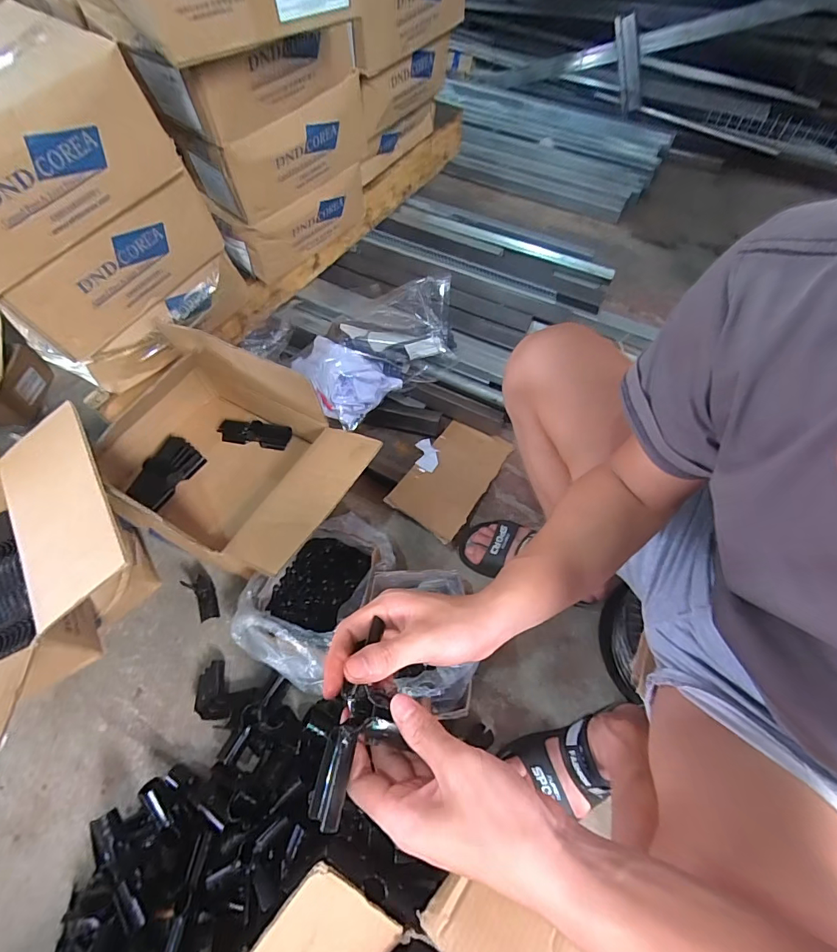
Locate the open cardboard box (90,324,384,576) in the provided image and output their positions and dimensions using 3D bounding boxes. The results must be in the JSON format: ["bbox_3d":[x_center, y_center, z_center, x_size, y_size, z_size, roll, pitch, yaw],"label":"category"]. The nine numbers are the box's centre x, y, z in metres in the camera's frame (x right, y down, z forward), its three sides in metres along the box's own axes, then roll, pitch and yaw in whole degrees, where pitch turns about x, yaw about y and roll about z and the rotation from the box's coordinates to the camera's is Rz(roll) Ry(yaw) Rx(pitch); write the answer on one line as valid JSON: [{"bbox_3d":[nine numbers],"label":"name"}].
[{"bbox_3d":[-0.331,-0.034,0.736,0.463,0.224,0.304,30,65,15],"label":"open cardboard box"}]

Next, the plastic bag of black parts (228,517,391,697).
[{"bbox_3d":[-0.163,0.180,0.706,0.170,0.111,0.265,29,65,15],"label":"plastic bag of black parts"}]

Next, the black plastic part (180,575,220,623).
[{"bbox_3d":[-0.370,0.200,0.735,0.030,0.055,0.081,-23,64,-13],"label":"black plastic part"}]

